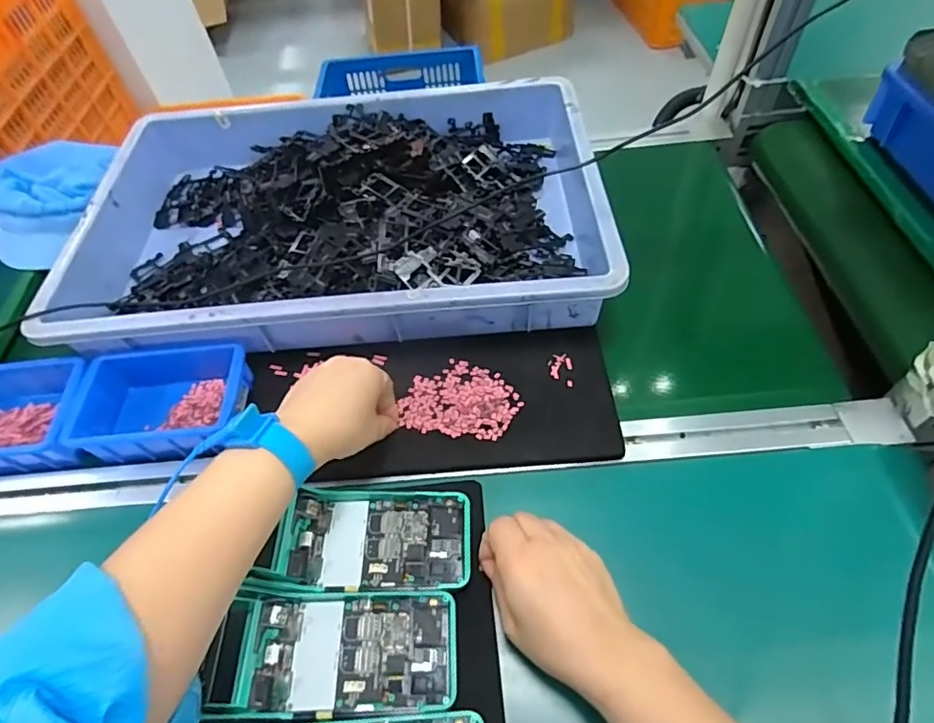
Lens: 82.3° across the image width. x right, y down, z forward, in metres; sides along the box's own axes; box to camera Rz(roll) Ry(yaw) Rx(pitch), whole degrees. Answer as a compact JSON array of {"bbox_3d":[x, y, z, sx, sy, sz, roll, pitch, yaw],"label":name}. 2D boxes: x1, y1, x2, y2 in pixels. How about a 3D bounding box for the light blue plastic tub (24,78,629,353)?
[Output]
[{"bbox_3d":[-0.136,-0.167,0.599,0.540,0.077,0.352,-4,55,2],"label":"light blue plastic tub"}]

